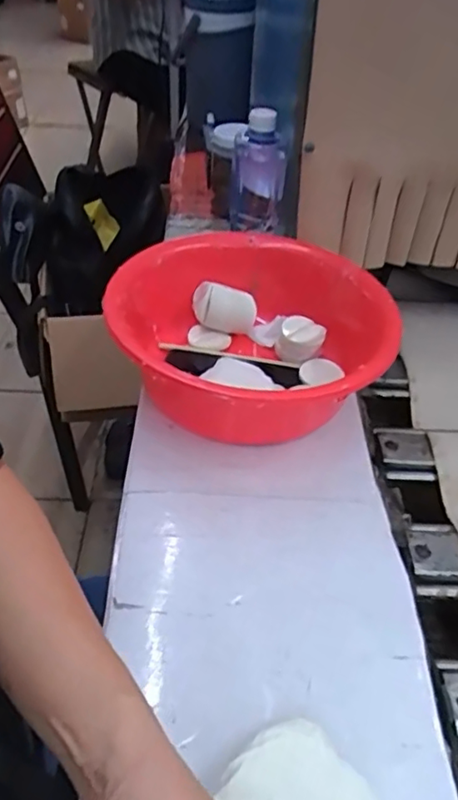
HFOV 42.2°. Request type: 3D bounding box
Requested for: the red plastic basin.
[{"bbox_3d":[0.023,-0.066,0.617,0.270,0.108,0.295,4,49,-5],"label":"red plastic basin"}]

